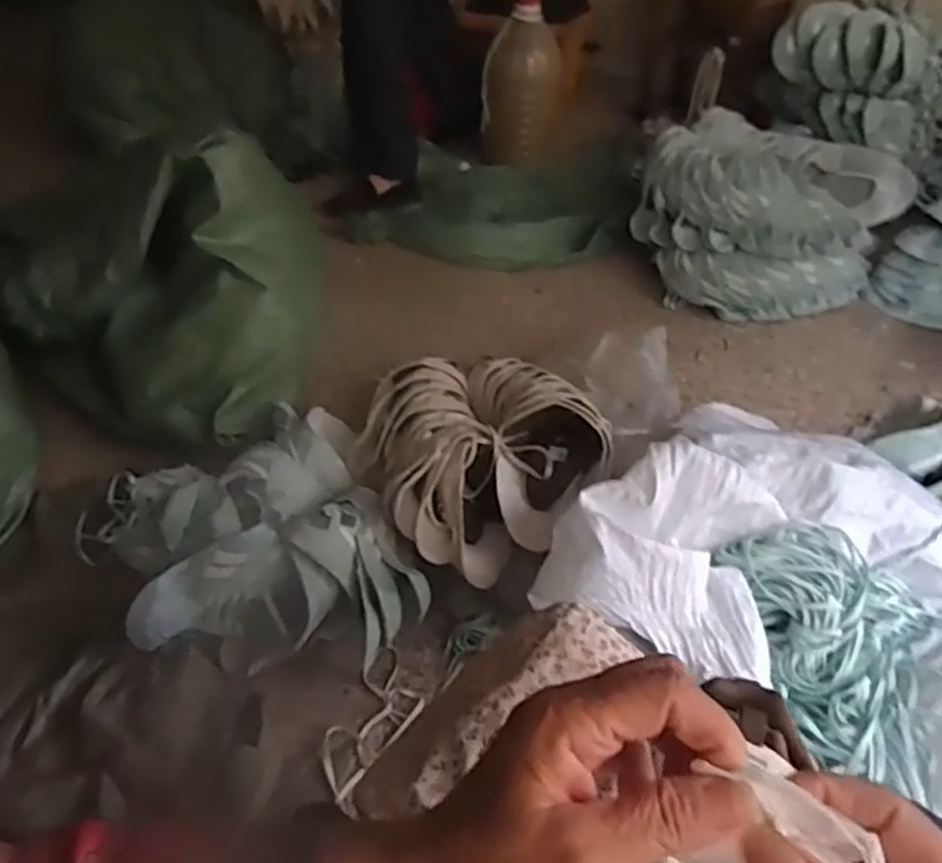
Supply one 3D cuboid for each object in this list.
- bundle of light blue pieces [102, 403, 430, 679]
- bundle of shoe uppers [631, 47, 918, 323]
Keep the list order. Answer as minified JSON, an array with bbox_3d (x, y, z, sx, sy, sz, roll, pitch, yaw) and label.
[{"bbox_3d":[-0.297,0.140,0.990,0.387,0.107,0.436,-20,49,-20],"label":"bundle of light blue pieces"},{"bbox_3d":[0.588,-0.438,1.527,0.471,0.269,0.376,30,52,25],"label":"bundle of shoe uppers"}]

